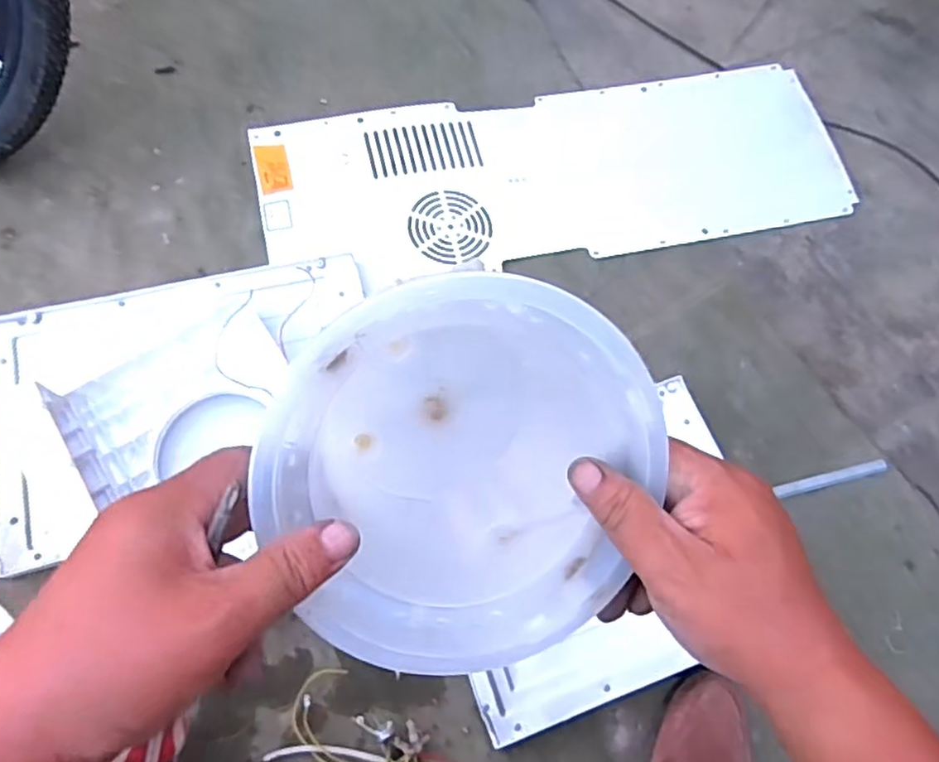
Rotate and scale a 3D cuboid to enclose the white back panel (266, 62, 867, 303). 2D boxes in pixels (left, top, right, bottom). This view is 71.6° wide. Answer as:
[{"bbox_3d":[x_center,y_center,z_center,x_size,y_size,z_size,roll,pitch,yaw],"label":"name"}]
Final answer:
[{"bbox_3d":[0.134,-0.302,0.926,0.836,0.025,0.273,-11,71,-10],"label":"white back panel"}]

